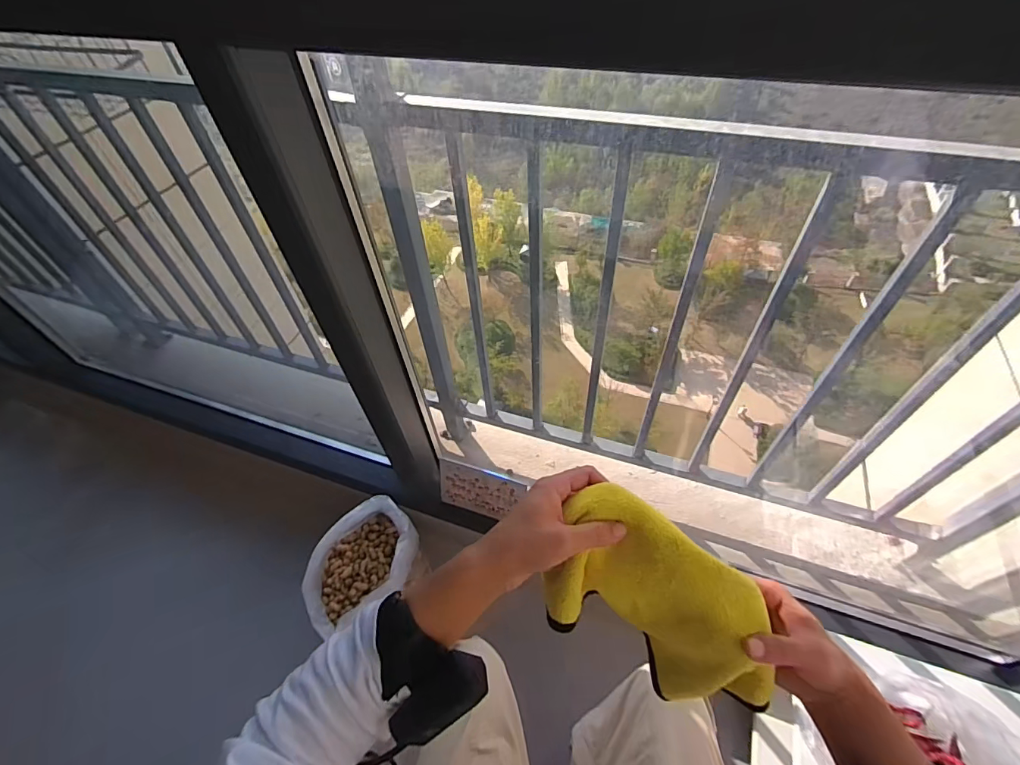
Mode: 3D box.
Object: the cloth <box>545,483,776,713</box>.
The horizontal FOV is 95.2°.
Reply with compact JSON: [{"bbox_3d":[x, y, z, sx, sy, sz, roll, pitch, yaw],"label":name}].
[{"bbox_3d":[0.113,0.175,0.366,0.191,0.129,0.037,42,22,9],"label":"cloth"}]

